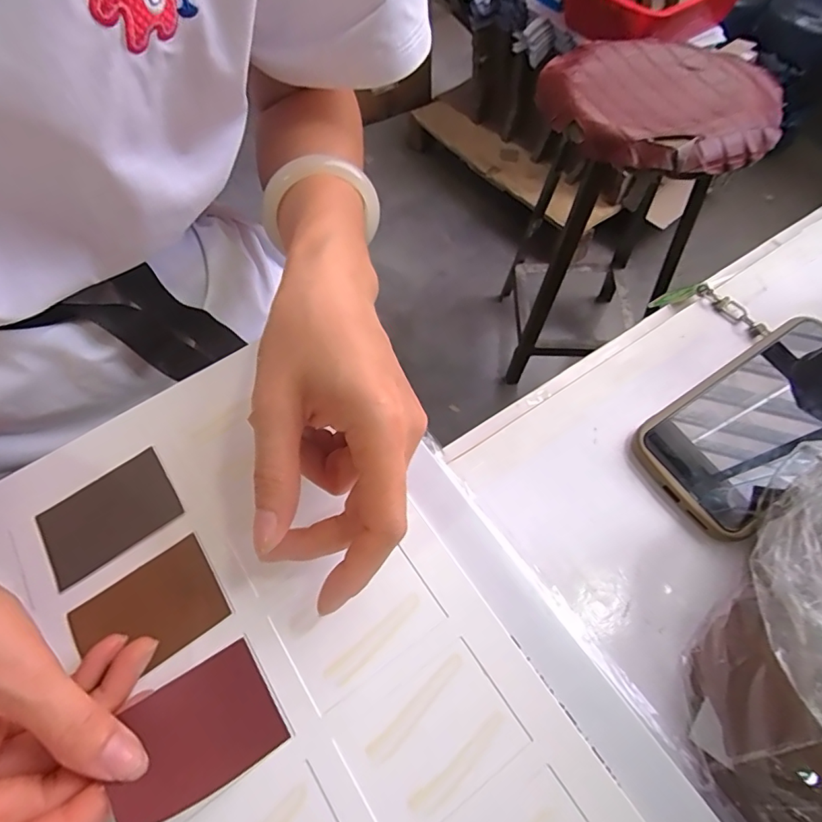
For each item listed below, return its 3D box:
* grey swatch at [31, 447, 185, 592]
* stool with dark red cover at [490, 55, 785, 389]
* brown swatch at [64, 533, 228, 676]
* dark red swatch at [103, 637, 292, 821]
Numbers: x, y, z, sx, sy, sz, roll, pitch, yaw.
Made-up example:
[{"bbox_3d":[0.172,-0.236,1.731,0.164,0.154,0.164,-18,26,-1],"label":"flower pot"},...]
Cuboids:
[{"bbox_3d":[-0.162,0.056,0.266,0.068,0.004,0.047,-33,67,-14],"label":"grey swatch"},{"bbox_3d":[0.382,-0.361,0.989,0.340,0.542,0.312,-3,61,0],"label":"stool with dark red cover"},{"bbox_3d":[-0.124,0.095,0.236,0.061,0.009,0.046,-34,68,-15],"label":"brown swatch"},{"bbox_3d":[-0.090,0.135,0.207,0.063,0.005,0.047,-26,66,-29],"label":"dark red swatch"}]

